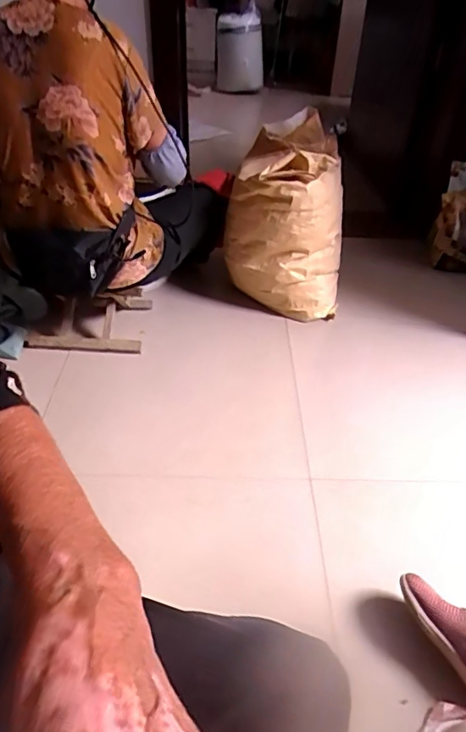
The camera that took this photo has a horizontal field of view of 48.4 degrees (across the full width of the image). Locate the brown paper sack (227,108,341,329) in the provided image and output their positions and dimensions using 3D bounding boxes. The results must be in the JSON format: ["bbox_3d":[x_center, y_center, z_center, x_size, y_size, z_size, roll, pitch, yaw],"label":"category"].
[{"bbox_3d":[0.148,-0.418,1.518,0.333,0.454,0.354,0,39,-2],"label":"brown paper sack"}]

